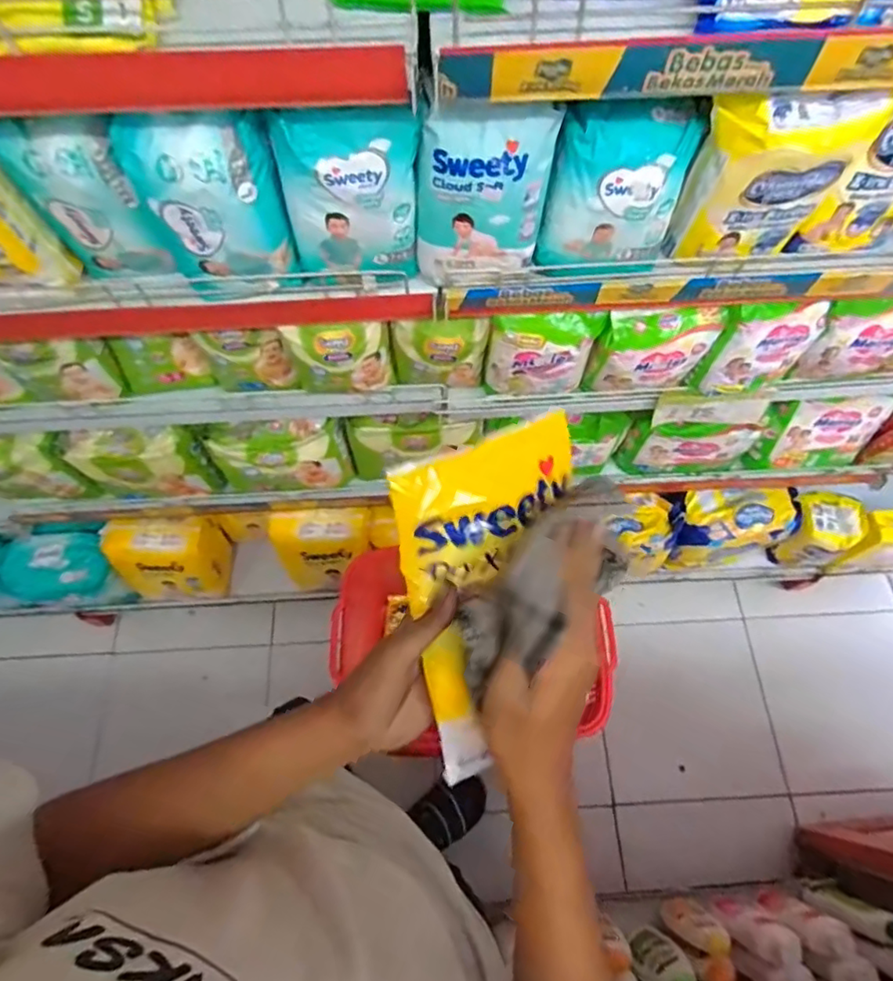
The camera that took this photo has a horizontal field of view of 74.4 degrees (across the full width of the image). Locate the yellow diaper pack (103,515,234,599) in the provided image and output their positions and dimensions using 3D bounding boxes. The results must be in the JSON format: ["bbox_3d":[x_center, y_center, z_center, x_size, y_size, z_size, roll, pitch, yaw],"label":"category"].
[{"bbox_3d":[-0.575,0.152,1.249,0.197,0.244,0.128,-2,66,0],"label":"yellow diaper pack"}]

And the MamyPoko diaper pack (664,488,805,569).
[{"bbox_3d":[0.620,0.081,1.280,0.255,0.172,0.118,-3,66,-1],"label":"MamyPoko diaper pack"}]

